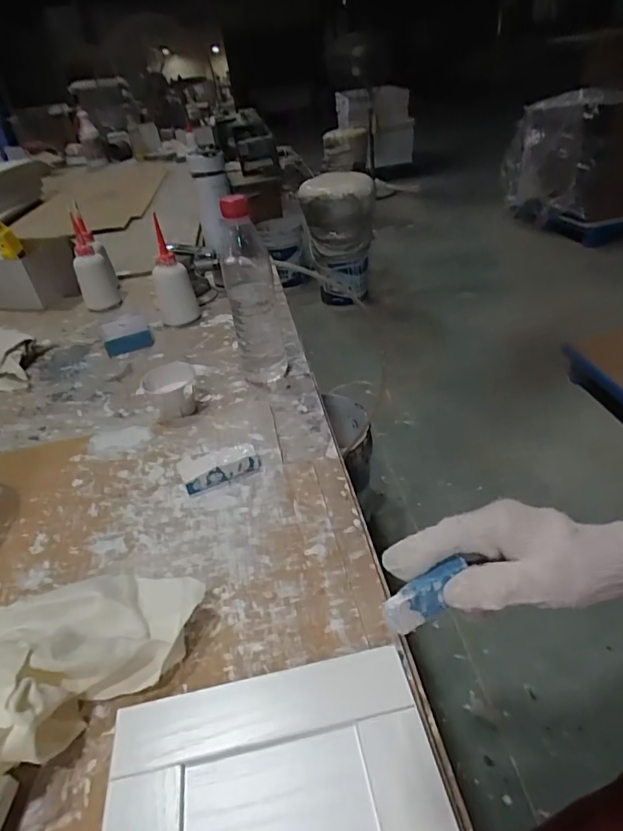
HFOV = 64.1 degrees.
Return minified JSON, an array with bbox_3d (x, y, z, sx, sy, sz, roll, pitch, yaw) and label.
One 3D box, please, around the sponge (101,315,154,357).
[{"bbox_3d":[-0.293,-0.130,0.788,0.069,0.030,0.080,-19,36,-16],"label":"sponge"}]

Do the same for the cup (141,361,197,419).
[{"bbox_3d":[-0.165,-0.026,0.595,0.061,0.050,0.060,-5,34,4],"label":"cup"}]

